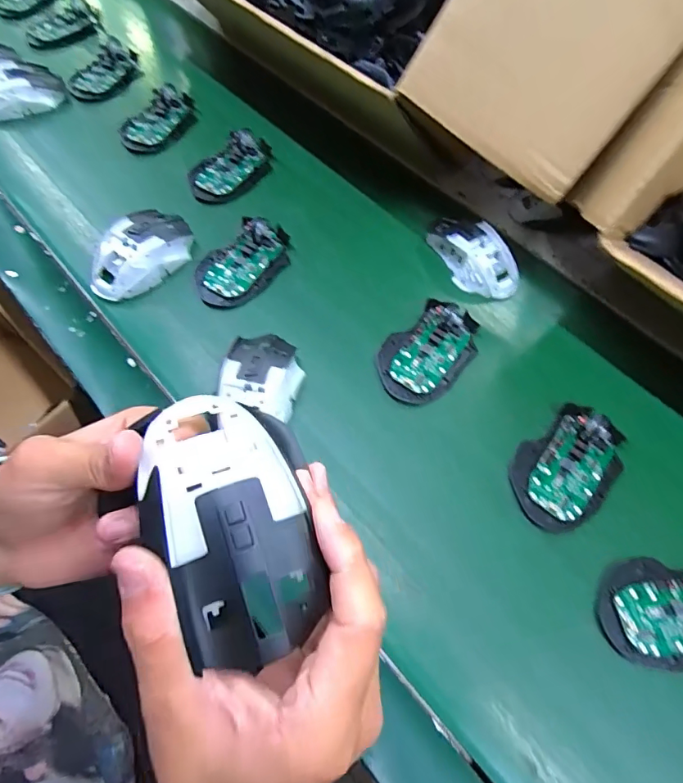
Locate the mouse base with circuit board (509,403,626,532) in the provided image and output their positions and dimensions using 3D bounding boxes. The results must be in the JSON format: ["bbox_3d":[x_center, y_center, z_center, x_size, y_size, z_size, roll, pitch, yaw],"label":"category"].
[{"bbox_3d":[0.193,0.062,0.398,0.106,0.030,0.071,-35,69,-17],"label":"mouse base with circuit board"}]

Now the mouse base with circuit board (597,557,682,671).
[{"bbox_3d":[0.247,0.160,0.342,0.108,0.030,0.071,-1,63,-2],"label":"mouse base with circuit board"}]

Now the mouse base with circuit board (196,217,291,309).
[{"bbox_3d":[-0.101,-0.134,0.486,0.065,0.022,0.112,38,68,16],"label":"mouse base with circuit board"}]

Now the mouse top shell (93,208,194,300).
[{"bbox_3d":[-0.203,-0.140,0.475,0.065,0.031,0.109,36,68,15],"label":"mouse top shell"}]

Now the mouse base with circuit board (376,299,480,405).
[{"bbox_3d":[0.081,-0.038,0.446,0.072,0.031,0.107,38,68,16],"label":"mouse base with circuit board"}]

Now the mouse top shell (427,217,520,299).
[{"bbox_3d":[0.142,-0.146,0.499,0.062,0.034,0.107,-24,66,-13],"label":"mouse top shell"}]

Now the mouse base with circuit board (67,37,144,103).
[{"bbox_3d":[-0.320,-0.437,0.649,0.066,0.023,0.100,15,64,6],"label":"mouse base with circuit board"}]

